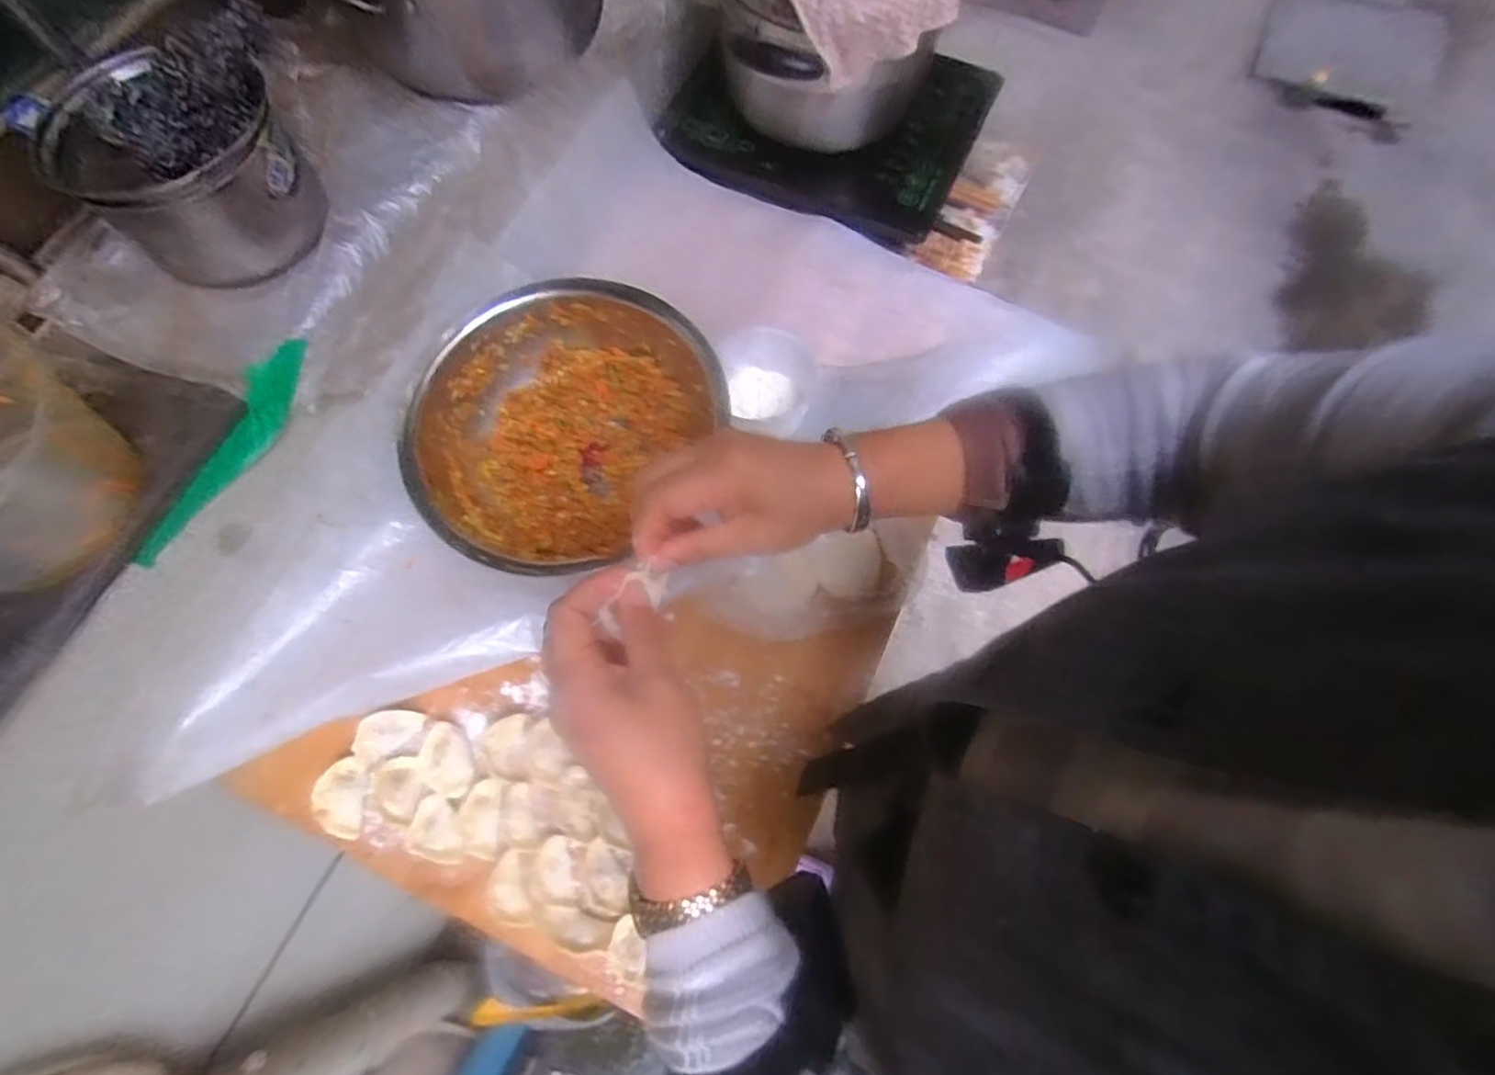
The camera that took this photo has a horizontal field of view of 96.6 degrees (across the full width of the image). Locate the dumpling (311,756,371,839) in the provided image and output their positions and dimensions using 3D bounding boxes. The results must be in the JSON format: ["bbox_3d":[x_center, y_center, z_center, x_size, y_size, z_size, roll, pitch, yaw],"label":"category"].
[{"bbox_3d":[-0.338,0.215,0.554,0.033,0.026,0.061,4,68,3],"label":"dumpling"}]

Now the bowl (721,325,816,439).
[{"bbox_3d":[0.017,-0.146,0.660,0.097,0.048,0.111,9,69,5],"label":"bowl"}]

